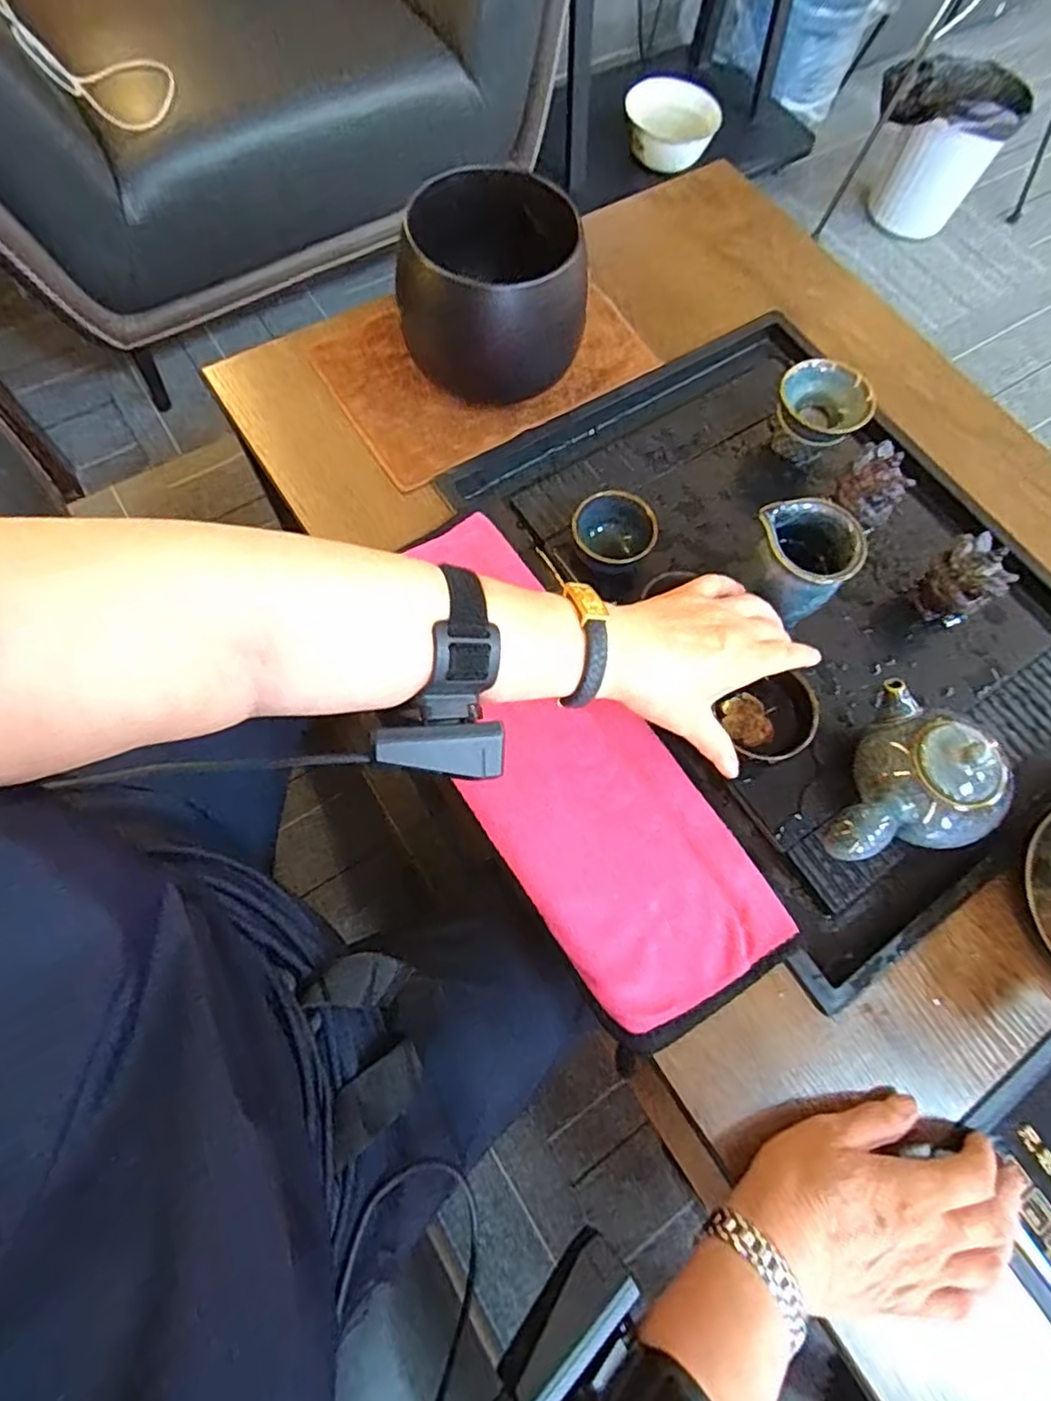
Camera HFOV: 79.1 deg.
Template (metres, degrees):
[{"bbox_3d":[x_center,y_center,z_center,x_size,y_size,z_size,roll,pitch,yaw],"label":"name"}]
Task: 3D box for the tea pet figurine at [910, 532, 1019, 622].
[{"bbox_3d":[0.327,-0.088,0.486,0.038,0.072,0.047,-32,75,-12],"label":"tea pet figurine"}]

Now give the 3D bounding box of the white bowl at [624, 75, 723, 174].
[{"bbox_3d":[0.309,-1.215,1.339,0.170,0.083,0.170,1,70,-3],"label":"white bowl"}]

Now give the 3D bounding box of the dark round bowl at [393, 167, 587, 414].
[{"bbox_3d":[-0.028,-0.324,0.509,0.133,0.116,0.132,1,71,-2],"label":"dark round bowl"}]

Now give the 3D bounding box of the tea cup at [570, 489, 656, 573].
[{"bbox_3d":[0.069,-0.130,0.500,0.061,0.051,0.055,26,72,7],"label":"tea cup"}]

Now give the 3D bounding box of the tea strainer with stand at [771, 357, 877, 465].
[{"bbox_3d":[0.246,-0.244,0.536,0.071,0.062,0.065,26,72,7],"label":"tea strainer with stand"}]

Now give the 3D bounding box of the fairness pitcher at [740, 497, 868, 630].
[{"bbox_3d":[0.196,-0.098,0.477,0.071,0.090,0.064,40,74,11],"label":"fairness pitcher"}]

